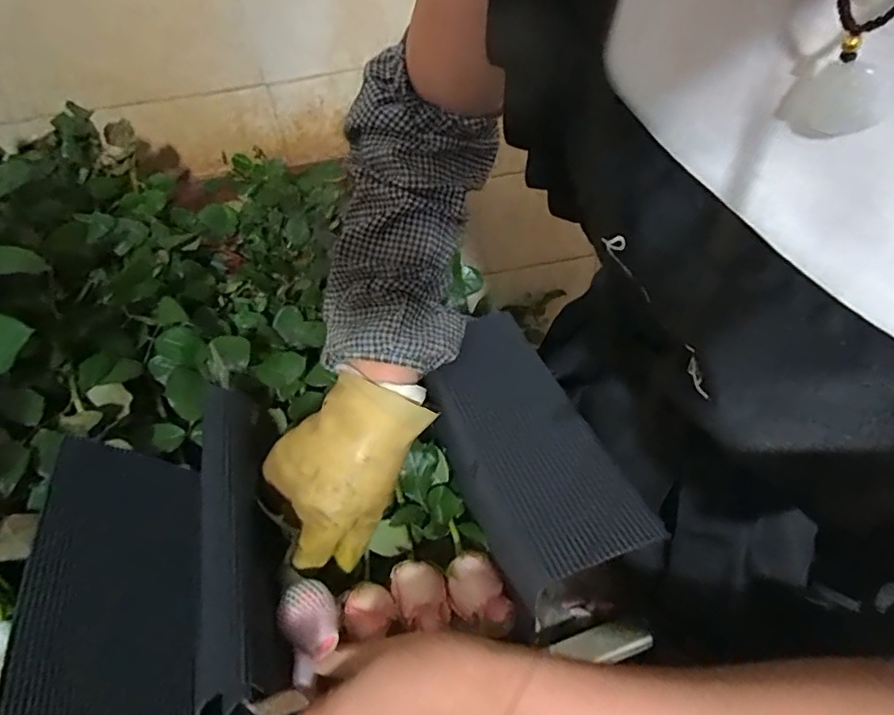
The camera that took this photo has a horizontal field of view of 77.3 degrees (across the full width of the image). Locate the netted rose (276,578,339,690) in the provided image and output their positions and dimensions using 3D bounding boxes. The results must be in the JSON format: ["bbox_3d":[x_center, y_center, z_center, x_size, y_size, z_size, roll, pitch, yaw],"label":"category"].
[{"bbox_3d":[-0.083,0.167,0.345,0.035,0.034,0.051,-13,44,-6],"label":"netted rose"}]

